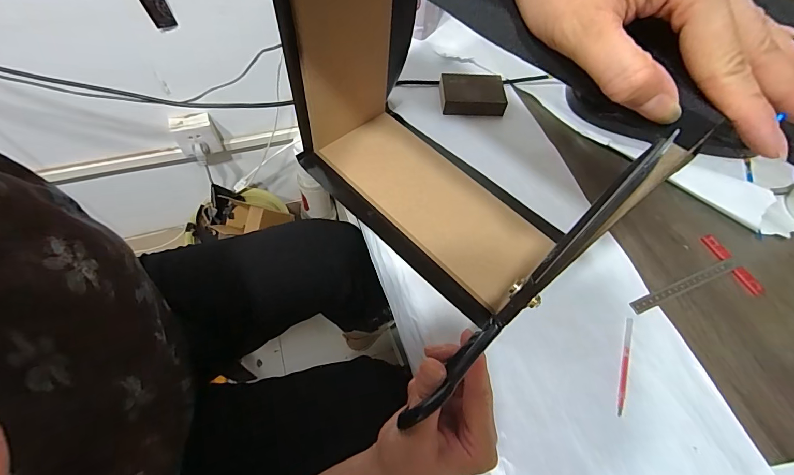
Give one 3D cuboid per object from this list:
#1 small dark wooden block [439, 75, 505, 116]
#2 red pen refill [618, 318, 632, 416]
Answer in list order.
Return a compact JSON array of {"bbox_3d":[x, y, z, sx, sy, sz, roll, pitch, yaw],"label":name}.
[{"bbox_3d":[0.120,-0.229,0.583,0.101,0.026,0.072,1,59,-3],"label":"small dark wooden block"},{"bbox_3d":[0.240,0.132,0.386,0.007,0.004,0.107,23,60,10],"label":"red pen refill"}]

